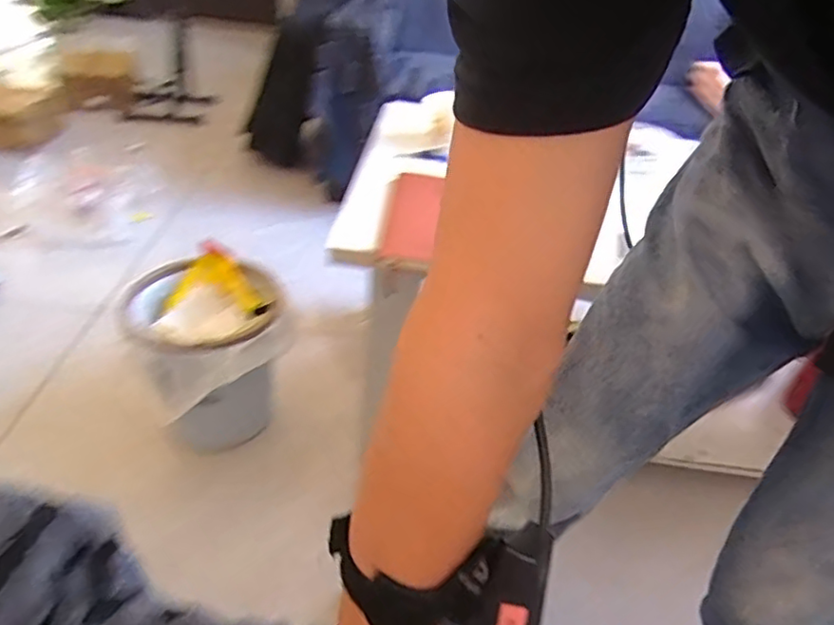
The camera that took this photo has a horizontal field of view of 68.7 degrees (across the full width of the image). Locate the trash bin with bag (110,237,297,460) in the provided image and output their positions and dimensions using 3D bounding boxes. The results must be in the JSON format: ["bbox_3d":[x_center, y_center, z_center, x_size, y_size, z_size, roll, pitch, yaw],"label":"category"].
[{"bbox_3d":[-0.369,0.078,1.112,0.252,0.301,0.261,4,37,-3],"label":"trash bin with bag"}]

